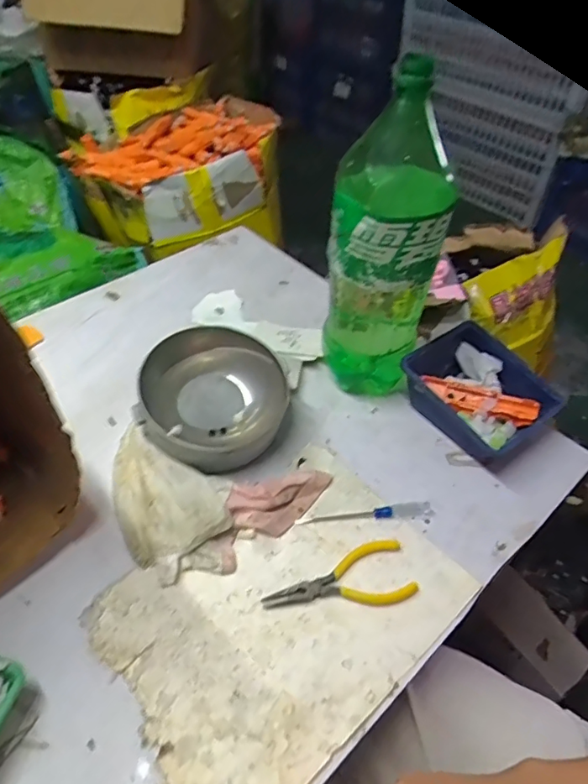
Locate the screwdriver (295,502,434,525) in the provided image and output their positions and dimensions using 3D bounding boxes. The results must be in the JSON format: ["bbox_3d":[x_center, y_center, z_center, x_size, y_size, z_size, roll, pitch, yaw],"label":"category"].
[{"bbox_3d":[0.068,0.116,0.507,0.131,0.010,0.014,-4,48,-4],"label":"screwdriver"}]

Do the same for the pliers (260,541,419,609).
[{"bbox_3d":[0.038,0.160,0.460,0.129,0.006,0.053,-5,48,-4],"label":"pliers"}]

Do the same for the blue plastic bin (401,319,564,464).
[{"bbox_3d":[0.199,0.005,0.580,0.123,0.069,0.139,-29,54,-27],"label":"blue plastic bin"}]

